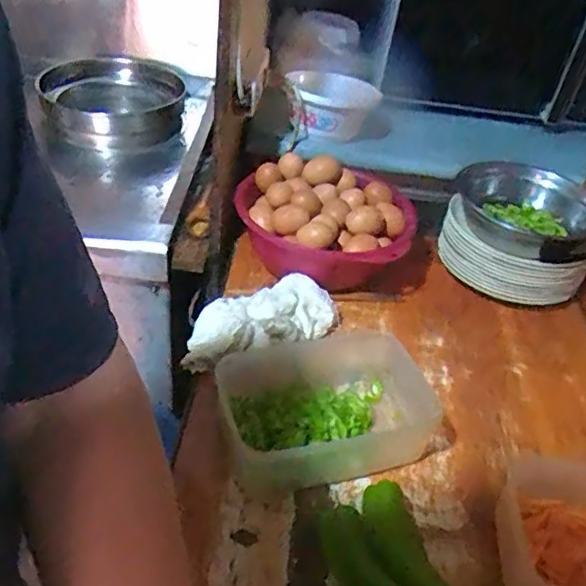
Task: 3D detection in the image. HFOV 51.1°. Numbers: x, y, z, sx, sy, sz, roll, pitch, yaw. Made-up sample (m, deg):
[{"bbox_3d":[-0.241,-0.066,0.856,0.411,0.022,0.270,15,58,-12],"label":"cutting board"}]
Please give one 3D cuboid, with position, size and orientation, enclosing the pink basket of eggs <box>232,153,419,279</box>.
[{"bbox_3d":[0.043,-0.112,0.922,0.248,0.115,0.213,-2,38,-13],"label":"pink basket of eggs"}]

